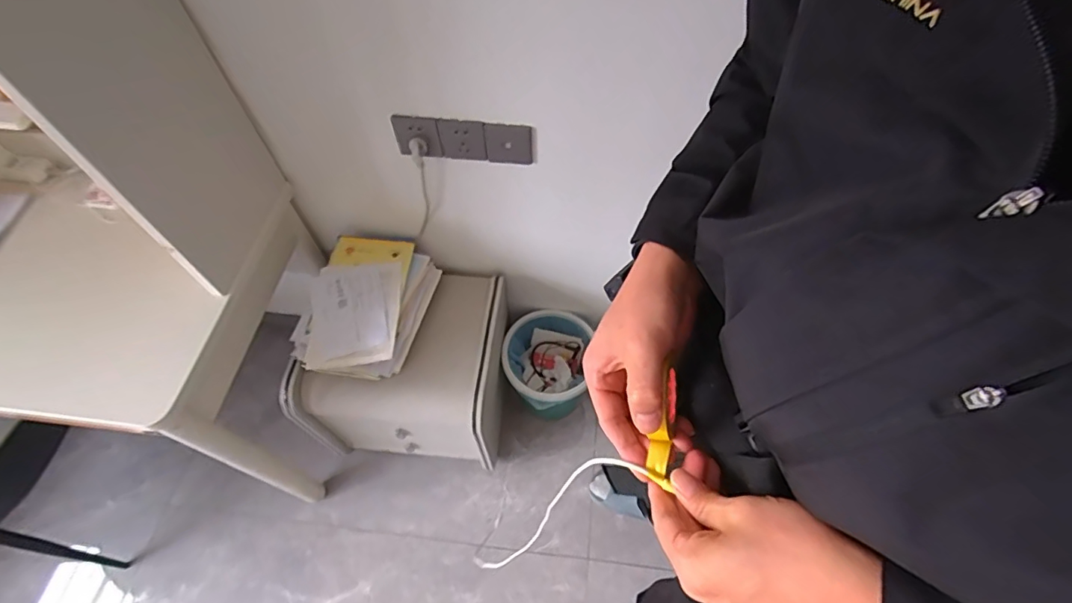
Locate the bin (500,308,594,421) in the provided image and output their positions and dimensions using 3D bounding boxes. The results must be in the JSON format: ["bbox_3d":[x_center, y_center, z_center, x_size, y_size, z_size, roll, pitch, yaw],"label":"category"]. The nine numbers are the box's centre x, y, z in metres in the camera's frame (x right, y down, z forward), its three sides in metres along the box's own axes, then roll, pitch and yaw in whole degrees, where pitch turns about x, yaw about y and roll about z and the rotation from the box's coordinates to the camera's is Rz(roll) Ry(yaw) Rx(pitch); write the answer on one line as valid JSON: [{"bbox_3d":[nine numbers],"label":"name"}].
[{"bbox_3d":[0.024,0.200,1.409,0.212,0.322,0.233,0,57,0],"label":"bin"}]

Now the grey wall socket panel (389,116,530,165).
[{"bbox_3d":[-0.132,-0.297,0.918,0.247,0.091,0.018,2,57,1],"label":"grey wall socket panel"}]

